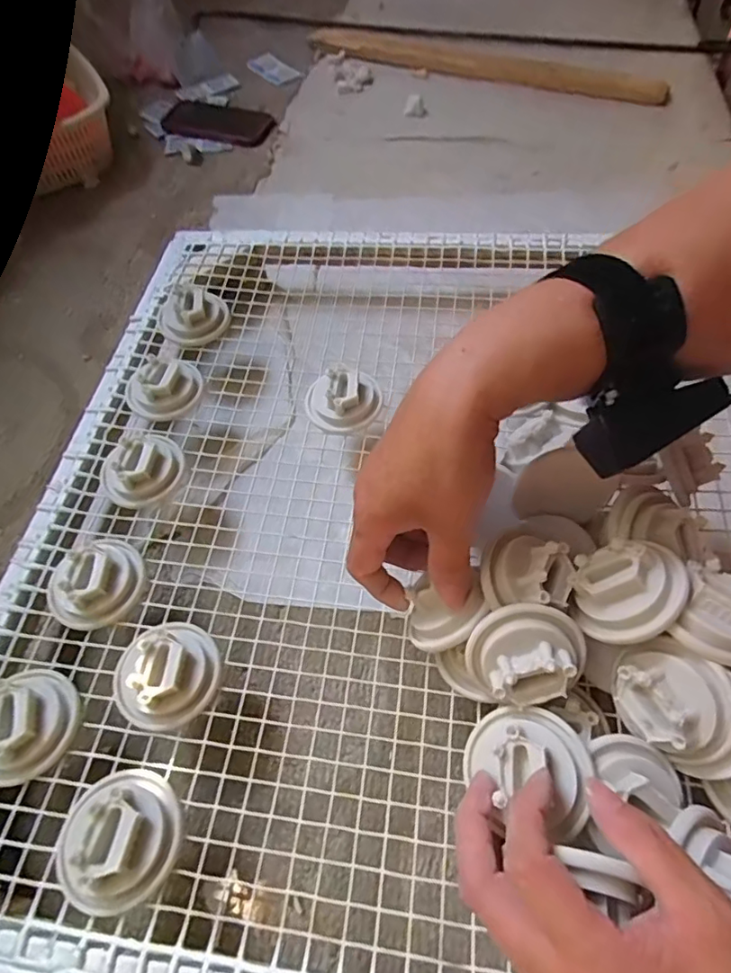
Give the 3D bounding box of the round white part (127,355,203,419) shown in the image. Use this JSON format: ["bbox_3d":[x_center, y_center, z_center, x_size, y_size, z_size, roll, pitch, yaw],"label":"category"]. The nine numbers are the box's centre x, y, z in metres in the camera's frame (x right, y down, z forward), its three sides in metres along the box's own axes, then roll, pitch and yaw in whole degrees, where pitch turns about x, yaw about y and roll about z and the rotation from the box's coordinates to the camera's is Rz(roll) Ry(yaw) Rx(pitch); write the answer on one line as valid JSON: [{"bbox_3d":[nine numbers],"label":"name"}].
[{"bbox_3d":[-0.171,-0.086,0.456,0.062,0.026,0.052,-30,62,-14],"label":"round white part"}]

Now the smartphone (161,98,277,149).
[{"bbox_3d":[-0.224,-0.546,0.806,0.176,0.010,0.094,18,62,15],"label":"smartphone"}]

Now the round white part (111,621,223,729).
[{"bbox_3d":[-0.127,0.113,0.334,0.063,0.027,0.062,-2,59,3],"label":"round white part"}]

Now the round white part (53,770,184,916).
[{"bbox_3d":[-0.136,0.187,0.284,0.065,0.029,0.062,-2,59,3],"label":"round white part"}]

